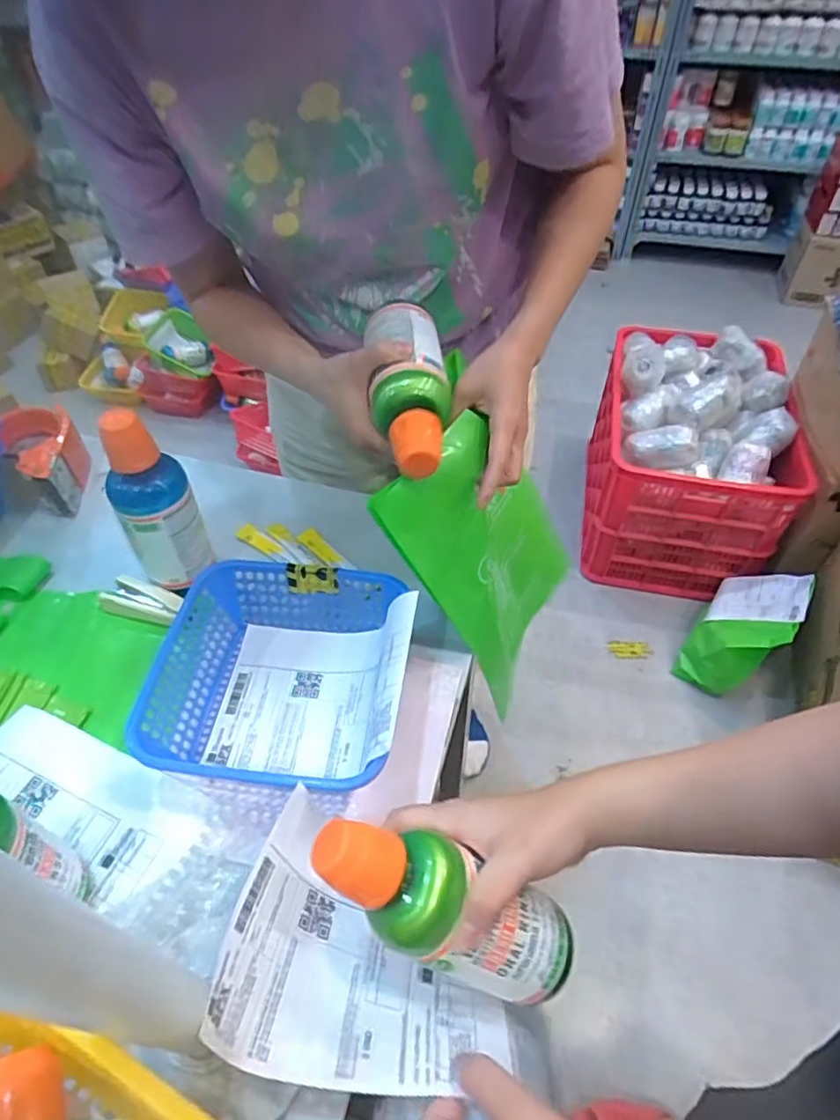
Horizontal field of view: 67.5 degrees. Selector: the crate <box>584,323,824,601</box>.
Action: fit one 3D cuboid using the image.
[{"bbox_3d":[0.670,-0.261,1.591,0.420,0.417,0.558,10,51,9],"label":"crate"}]

